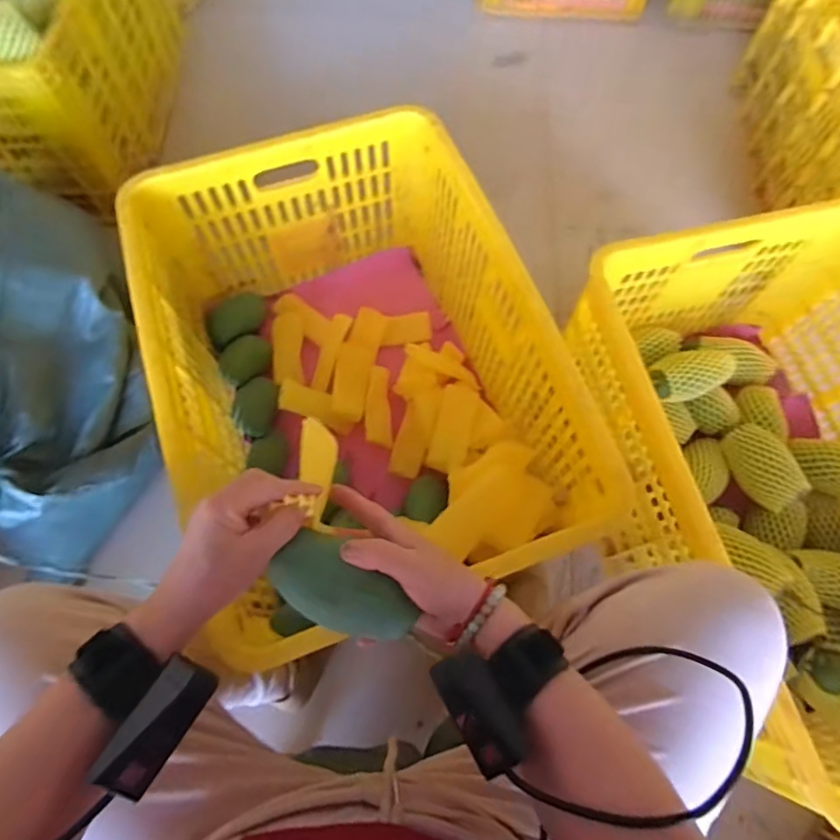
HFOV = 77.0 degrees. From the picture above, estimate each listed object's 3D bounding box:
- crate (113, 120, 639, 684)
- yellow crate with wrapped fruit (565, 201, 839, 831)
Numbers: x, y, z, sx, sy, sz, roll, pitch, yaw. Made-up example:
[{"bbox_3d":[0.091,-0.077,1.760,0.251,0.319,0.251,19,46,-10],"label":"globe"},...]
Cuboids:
[{"bbox_3d":[-0.087,-0.051,0.738,0.418,0.320,0.603,-19,70,-8],"label":"crate"},{"bbox_3d":[0.467,0.075,0.672,0.430,0.280,0.596,-12,69,-6],"label":"yellow crate with wrapped fruit"}]

